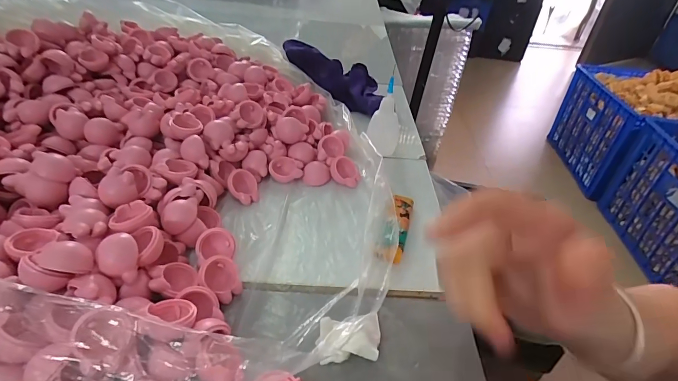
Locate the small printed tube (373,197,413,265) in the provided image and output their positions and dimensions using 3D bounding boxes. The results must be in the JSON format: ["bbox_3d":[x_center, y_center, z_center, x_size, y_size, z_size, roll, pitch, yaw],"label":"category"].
[{"bbox_3d":[0.051,0.032,0.336,0.023,0.016,0.081,14,39,10],"label":"small printed tube"}]

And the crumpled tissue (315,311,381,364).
[{"bbox_3d":[0.007,0.100,0.252,0.043,0.012,0.035,1,38,-7],"label":"crumpled tissue"}]

